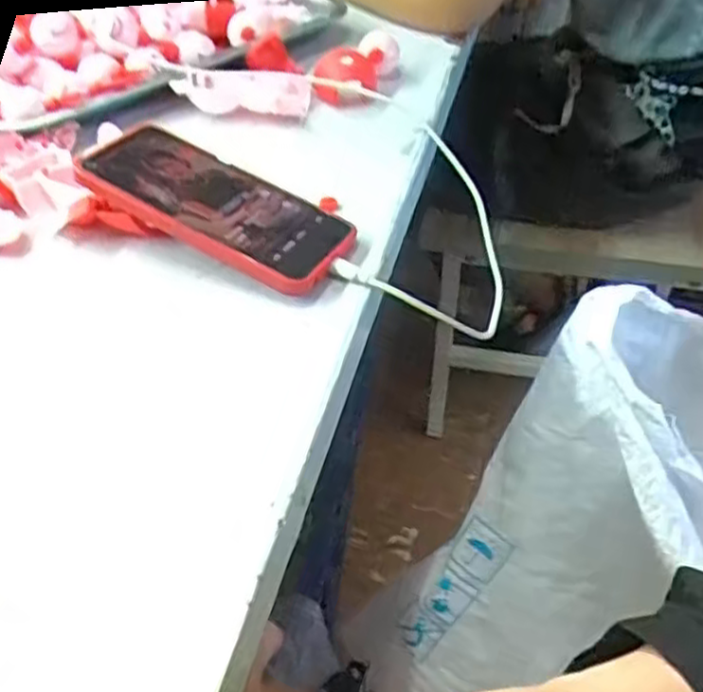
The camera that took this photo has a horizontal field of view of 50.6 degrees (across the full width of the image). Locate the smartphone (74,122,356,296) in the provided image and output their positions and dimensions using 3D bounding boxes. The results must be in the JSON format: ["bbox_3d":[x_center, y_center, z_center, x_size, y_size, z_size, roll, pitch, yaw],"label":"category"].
[{"bbox_3d":[-0.080,-0.087,0.449,0.159,0.012,0.073,30,49,12],"label":"smartphone"}]

